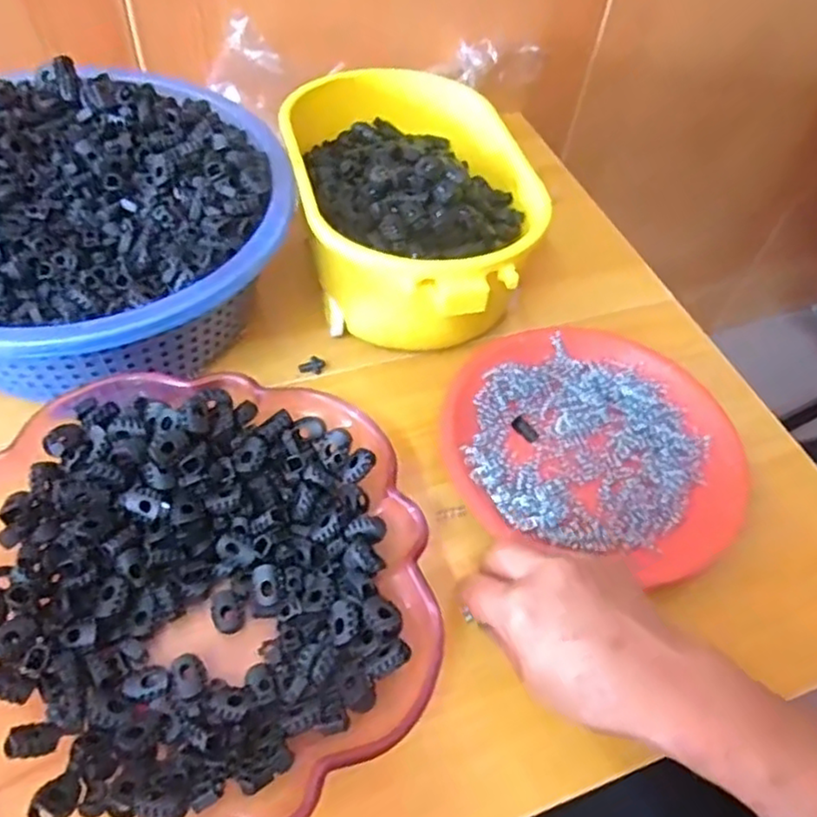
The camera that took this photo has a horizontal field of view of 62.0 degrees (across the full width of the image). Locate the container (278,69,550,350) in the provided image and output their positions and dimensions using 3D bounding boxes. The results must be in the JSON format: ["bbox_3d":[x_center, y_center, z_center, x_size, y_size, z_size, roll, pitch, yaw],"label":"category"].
[{"bbox_3d":[-0.002,-0.157,0.518,0.163,0.091,0.267,-10,55,-13],"label":"container"}]

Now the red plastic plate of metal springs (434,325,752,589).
[{"bbox_3d":[0.121,0.017,0.459,0.193,0.021,0.183,3,53,-3],"label":"red plastic plate of metal springs"}]

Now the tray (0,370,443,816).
[{"bbox_3d":[-0.115,0.092,0.344,0.238,0.057,0.236,-17,57,-17],"label":"tray"}]

